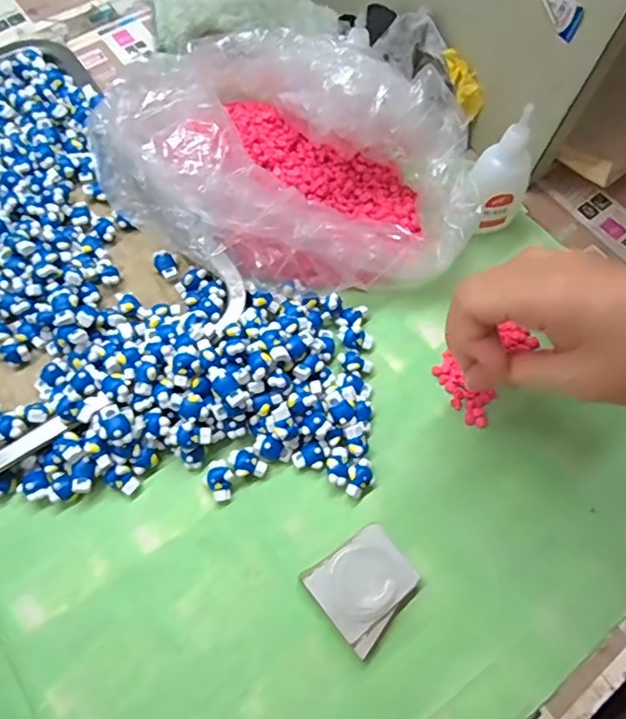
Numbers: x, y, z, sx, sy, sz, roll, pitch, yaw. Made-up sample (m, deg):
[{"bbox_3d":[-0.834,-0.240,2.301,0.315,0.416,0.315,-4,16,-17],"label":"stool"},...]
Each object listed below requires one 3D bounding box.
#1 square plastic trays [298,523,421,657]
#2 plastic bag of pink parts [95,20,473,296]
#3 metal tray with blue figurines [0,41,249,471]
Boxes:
[{"bbox_3d":[0.028,0.118,0.280,0.049,0.012,0.046,-37,73,-16],"label":"square plastic trays"},{"bbox_3d":[-0.016,-0.135,0.350,0.251,0.088,0.162,28,69,9],"label":"plastic bag of pink parts"},{"bbox_3d":[-0.207,-0.092,0.355,0.202,0.032,0.310,-32,72,-15],"label":"metal tray with blue figurines"}]

